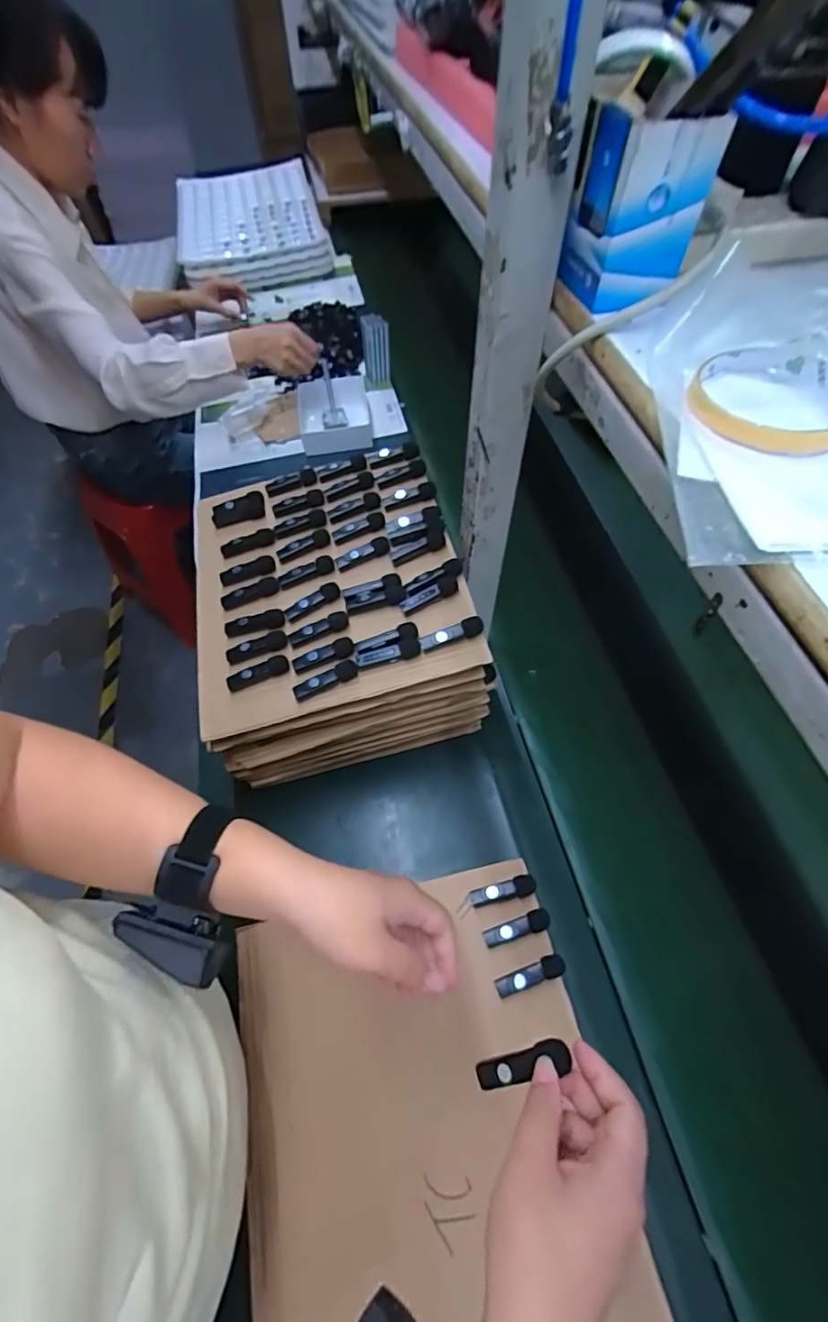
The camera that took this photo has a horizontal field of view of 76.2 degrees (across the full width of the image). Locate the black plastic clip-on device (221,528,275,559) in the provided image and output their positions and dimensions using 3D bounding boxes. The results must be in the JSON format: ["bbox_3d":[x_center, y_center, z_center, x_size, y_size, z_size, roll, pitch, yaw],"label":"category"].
[{"bbox_3d":[-0.199,-0.140,0.632,0.066,0.018,0.023,-11,59,-6],"label":"black plastic clip-on device"}]

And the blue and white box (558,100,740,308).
[{"bbox_3d":[0.132,-0.272,0.317,0.062,0.084,0.065,-14,59,-8],"label":"blue and white box"}]

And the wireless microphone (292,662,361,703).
[{"bbox_3d":[-0.088,0.020,0.527,0.066,0.020,0.016,-22,61,-13],"label":"wireless microphone"}]

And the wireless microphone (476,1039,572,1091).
[{"bbox_3d":[0.066,0.256,0.332,0.064,0.015,0.018,-33,58,19],"label":"wireless microphone"}]

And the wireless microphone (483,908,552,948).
[{"bbox_3d":[0.100,0.259,0.513,0.065,0.015,0.018,-14,59,-8],"label":"wireless microphone"}]

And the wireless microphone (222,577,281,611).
[{"bbox_3d":[-0.184,-0.076,0.595,0.065,0.013,0.021,-18,60,-10],"label":"wireless microphone"}]

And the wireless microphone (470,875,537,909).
[{"bbox_3d":[0.091,0.233,0.533,0.066,0.015,0.018,-13,59,-7],"label":"wireless microphone"}]

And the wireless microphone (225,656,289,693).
[{"bbox_3d":[-0.160,0.013,0.541,0.064,0.022,0.016,-18,60,-10],"label":"wireless microphone"}]

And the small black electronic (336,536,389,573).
[{"bbox_3d":[-0.059,-0.121,0.600,0.062,0.017,0.020,-16,59,-9],"label":"small black electronic"}]

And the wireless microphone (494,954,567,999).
[{"bbox_3d":[0.108,0.292,0.490,0.067,0.023,0.018,-16,59,-9],"label":"wireless microphone"}]

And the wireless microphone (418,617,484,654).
[{"bbox_3d":[0.038,-0.027,0.532,0.066,0.018,0.016,-15,59,-9],"label":"wireless microphone"}]

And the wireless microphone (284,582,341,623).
[{"bbox_3d":[-0.111,-0.064,0.576,0.063,0.019,0.019,-21,60,-12],"label":"wireless microphone"}]

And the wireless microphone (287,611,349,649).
[{"bbox_3d":[-0.100,-0.033,0.555,0.065,0.012,0.018,-22,61,-13],"label":"wireless microphone"}]

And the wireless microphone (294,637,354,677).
[{"bbox_3d":[-0.092,-0.004,0.539,0.063,0.015,0.019,-18,60,-10],"label":"wireless microphone"}]

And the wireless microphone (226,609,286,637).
[{"bbox_3d":[-0.172,-0.041,0.572,0.065,0.013,0.023,-9,58,-5],"label":"wireless microphone"}]

